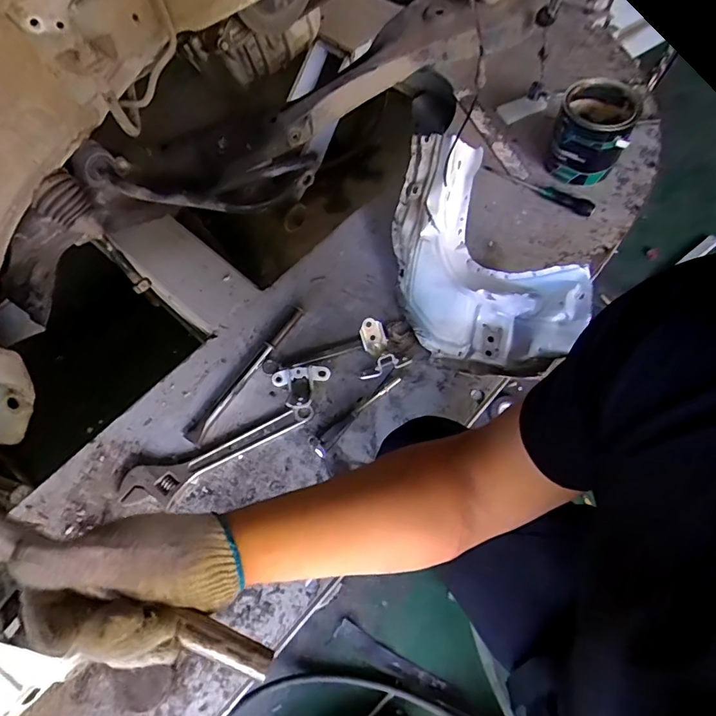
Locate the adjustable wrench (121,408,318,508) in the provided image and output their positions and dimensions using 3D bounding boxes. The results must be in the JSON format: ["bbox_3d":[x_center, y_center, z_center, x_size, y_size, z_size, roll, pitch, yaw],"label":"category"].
[{"bbox_3d":[-0.247,0.177,0.863,0.350,0.028,0.072,-22,65,-7],"label":"adjustable wrench"}]

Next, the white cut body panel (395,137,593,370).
[{"bbox_3d":[0.249,-0.217,0.960,0.330,0.177,0.449,-2,64,2],"label":"white cut body panel"}]

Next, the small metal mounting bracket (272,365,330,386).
[{"bbox_3d":[-0.110,0.031,0.924,0.111,0.040,0.032,-13,64,-3],"label":"small metal mounting bracket"}]

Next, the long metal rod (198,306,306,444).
[{"bbox_3d":[-0.208,0.020,0.938,0.025,0.025,0.324,29,69,16],"label":"long metal rod"}]

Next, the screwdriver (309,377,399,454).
[{"bbox_3d":[-0.007,0.097,0.893,0.043,0.021,0.202,41,73,20],"label":"screwdriver"}]

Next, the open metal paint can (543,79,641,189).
[{"bbox_3d":[0.507,-0.488,1.067,0.151,0.159,0.164,19,67,12],"label":"open metal paint can"}]

